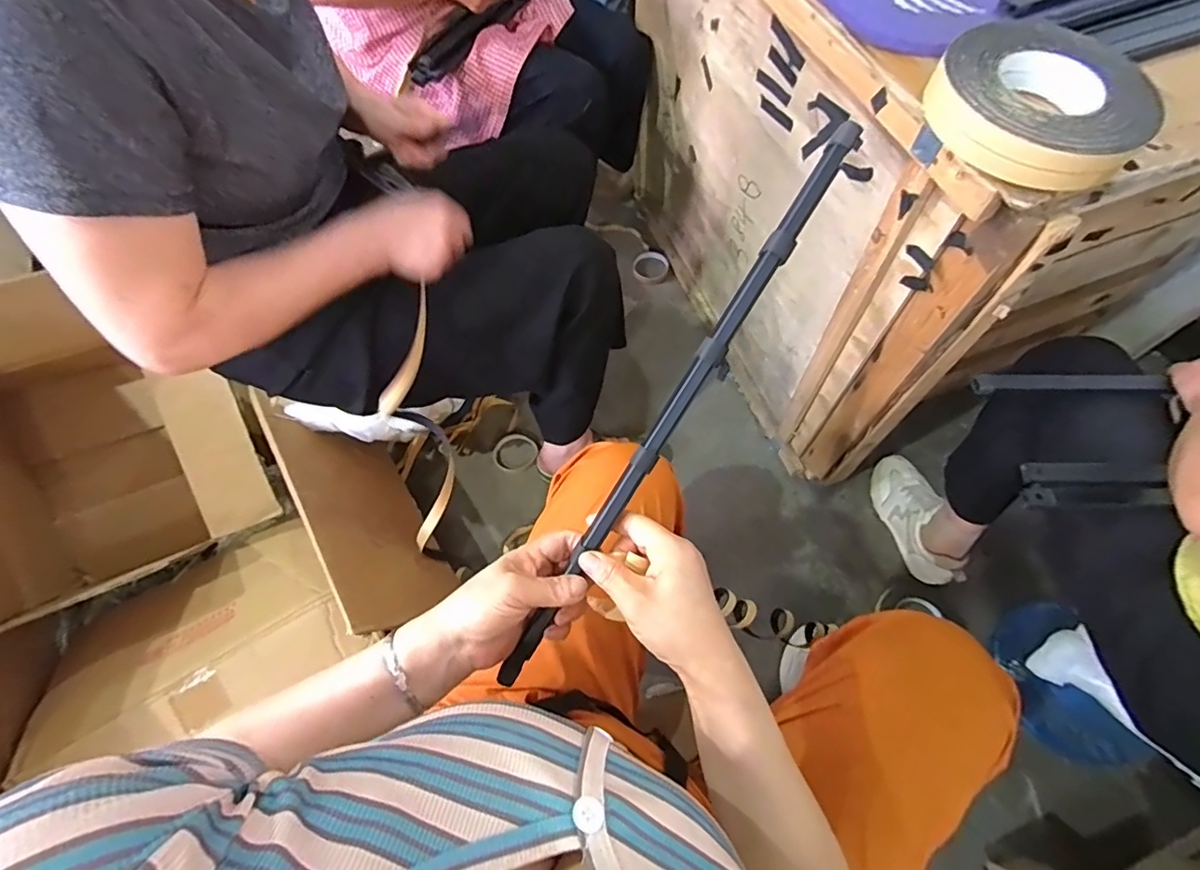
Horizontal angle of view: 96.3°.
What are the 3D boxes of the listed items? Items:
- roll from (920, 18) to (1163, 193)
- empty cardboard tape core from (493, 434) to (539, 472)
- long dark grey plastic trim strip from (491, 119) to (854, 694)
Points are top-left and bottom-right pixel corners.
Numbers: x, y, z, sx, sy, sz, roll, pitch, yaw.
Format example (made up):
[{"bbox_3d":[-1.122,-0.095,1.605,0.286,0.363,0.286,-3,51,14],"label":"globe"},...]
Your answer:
[{"bbox_3d":[0.355,-0.268,0.431,0.146,0.041,0.155,-1,65,2],"label":"roll"},{"bbox_3d":[-0.163,0.035,1.029,0.081,0.016,0.072,-31,67,-11],"label":"empty cardboard tape core"},{"bbox_3d":[0.045,-0.004,0.370,0.019,0.007,0.442,34,99,17],"label":"long dark grey plastic trim strip"}]

